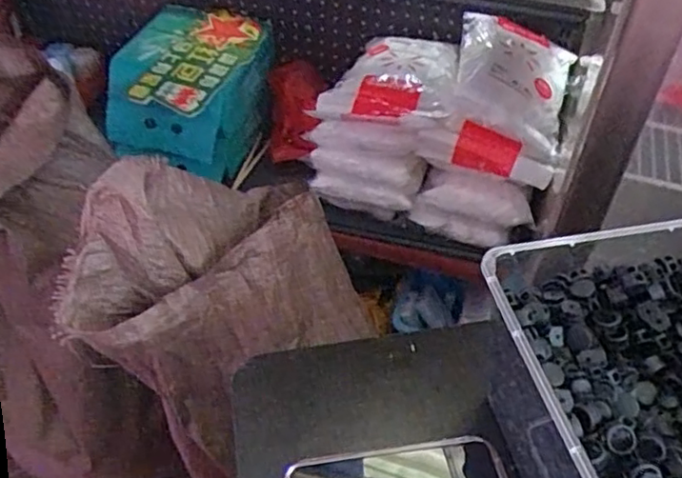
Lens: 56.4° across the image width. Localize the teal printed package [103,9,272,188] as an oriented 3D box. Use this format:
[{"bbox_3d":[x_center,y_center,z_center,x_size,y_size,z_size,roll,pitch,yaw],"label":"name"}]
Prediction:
[{"bbox_3d":[-0.254,-0.257,1.118,0.232,0.177,0.275,7,45,7],"label":"teal printed package"}]

